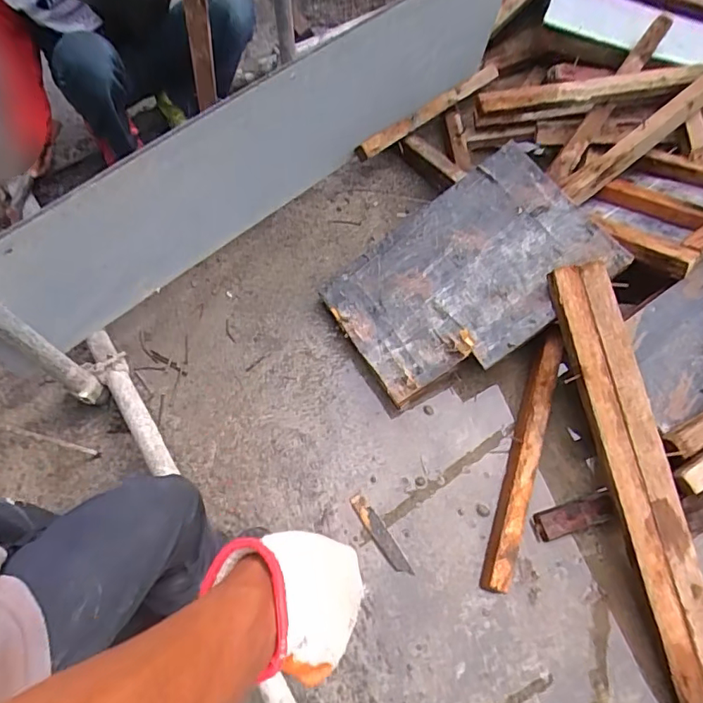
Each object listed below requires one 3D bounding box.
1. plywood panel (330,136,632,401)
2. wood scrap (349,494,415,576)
[{"bbox_3d":[0.249,-0.167,1.202,0.560,0.044,0.389,-40,75,11],"label":"plywood panel"},{"bbox_3d":[0.063,0.395,1.136,0.039,0.012,0.192,-33,69,-14],"label":"wood scrap"}]

